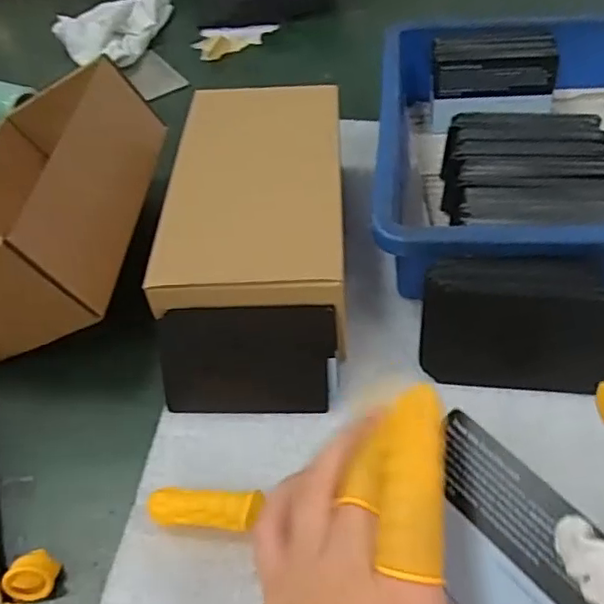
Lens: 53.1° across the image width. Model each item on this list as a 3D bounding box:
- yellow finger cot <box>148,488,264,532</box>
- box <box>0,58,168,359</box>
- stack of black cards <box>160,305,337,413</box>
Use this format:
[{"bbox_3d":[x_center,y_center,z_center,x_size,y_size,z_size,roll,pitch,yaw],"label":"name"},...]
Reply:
[{"bbox_3d":[-0.044,0.095,0.274,0.049,0.019,0.016,1,49,6],"label":"yellow finger cot"},{"bbox_3d":[-0.226,-0.061,0.378,0.248,0.089,0.185,0,49,6],"label":"box"},{"bbox_3d":[-0.027,0.030,0.309,0.086,0.055,0.005,-1,10,2],"label":"stack of black cards"}]

